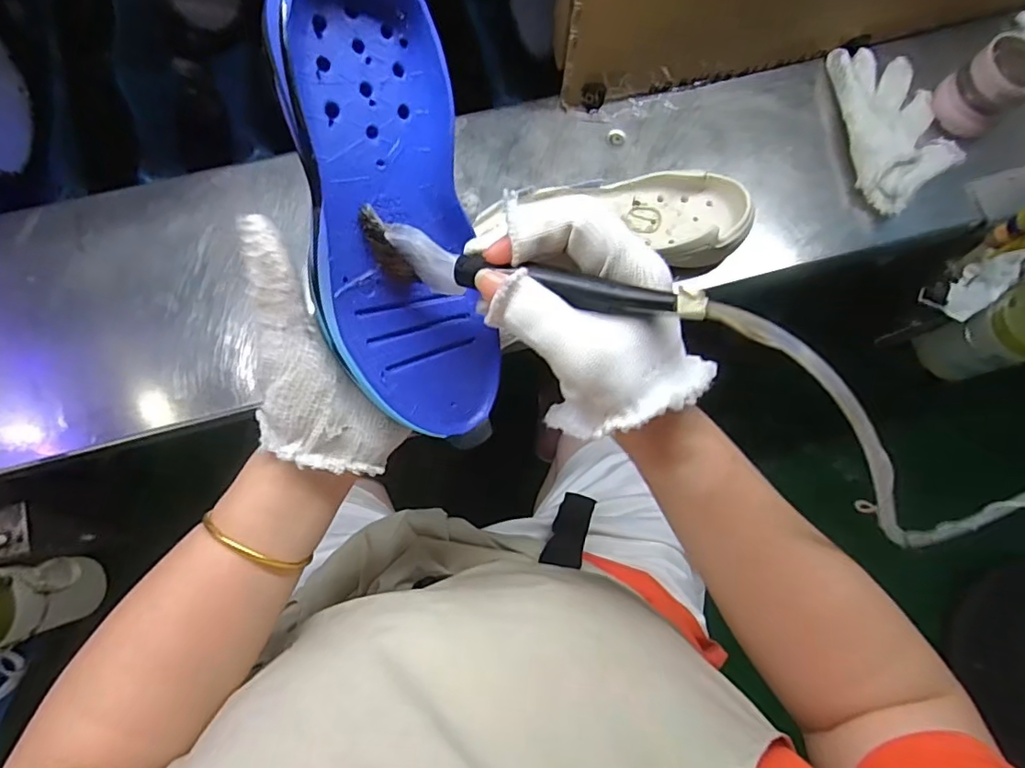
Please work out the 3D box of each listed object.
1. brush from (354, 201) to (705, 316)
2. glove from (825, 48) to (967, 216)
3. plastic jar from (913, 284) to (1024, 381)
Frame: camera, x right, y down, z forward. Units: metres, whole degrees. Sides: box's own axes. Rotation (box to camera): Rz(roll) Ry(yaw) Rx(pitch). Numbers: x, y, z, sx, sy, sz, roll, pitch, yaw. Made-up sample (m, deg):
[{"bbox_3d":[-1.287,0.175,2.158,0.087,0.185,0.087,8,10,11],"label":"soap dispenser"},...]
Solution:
[{"bbox_3d":[0.004,-0.050,0.253,0.162,0.037,0.018,14,73,21],"label":"brush"},{"bbox_3d":[0.382,-0.256,0.560,0.106,0.033,0.185,-3,78,-5],"label":"glove"},{"bbox_3d":[0.541,-0.051,0.632,0.078,0.141,0.072,1,78,-4],"label":"plastic jar"}]

